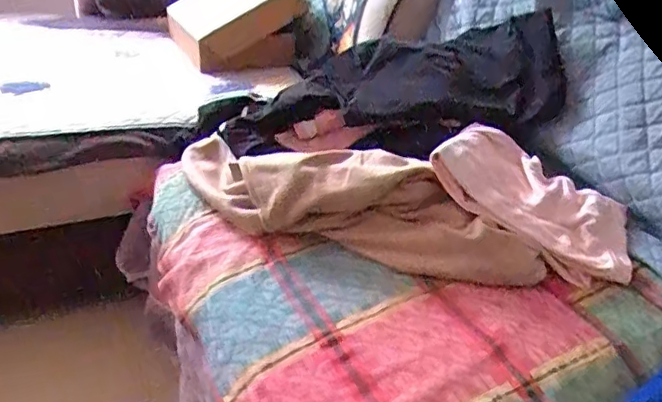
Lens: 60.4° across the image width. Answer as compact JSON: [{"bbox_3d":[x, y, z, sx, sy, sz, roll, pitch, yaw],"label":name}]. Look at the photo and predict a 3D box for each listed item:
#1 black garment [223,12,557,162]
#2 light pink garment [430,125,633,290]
[{"bbox_3d":[0.103,-0.195,1.014,0.579,0.150,0.180,-9,29,8],"label":"black garment"},{"bbox_3d":[0.292,-0.006,0.814,0.289,0.041,0.190,35,49,11],"label":"light pink garment"}]

